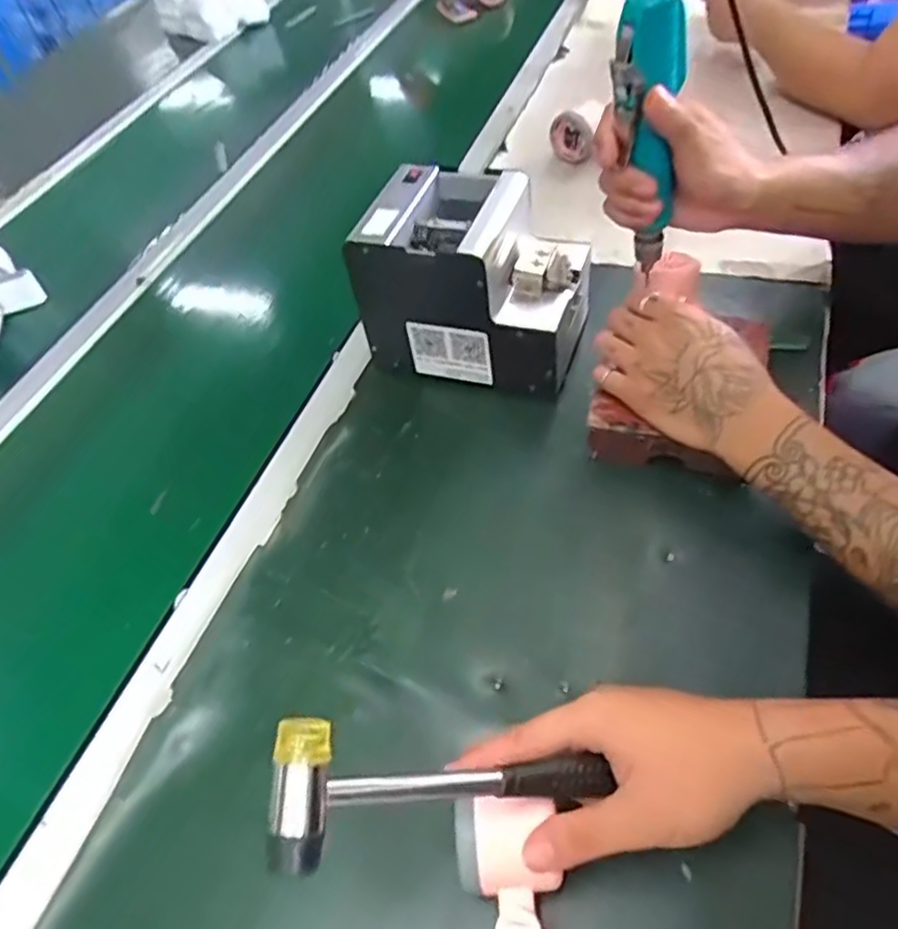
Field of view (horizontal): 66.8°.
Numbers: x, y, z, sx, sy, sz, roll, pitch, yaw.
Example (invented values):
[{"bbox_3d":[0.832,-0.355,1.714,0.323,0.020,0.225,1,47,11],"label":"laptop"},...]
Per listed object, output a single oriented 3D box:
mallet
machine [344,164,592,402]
[{"bbox_3d":[0.003,0.156,0.326,0.173,0.019,0.058,11,47,-22],"label":"mallet"},{"bbox_3d":[0.028,-0.163,0.606,0.180,0.140,0.136,17,58,17],"label":"machine"}]

